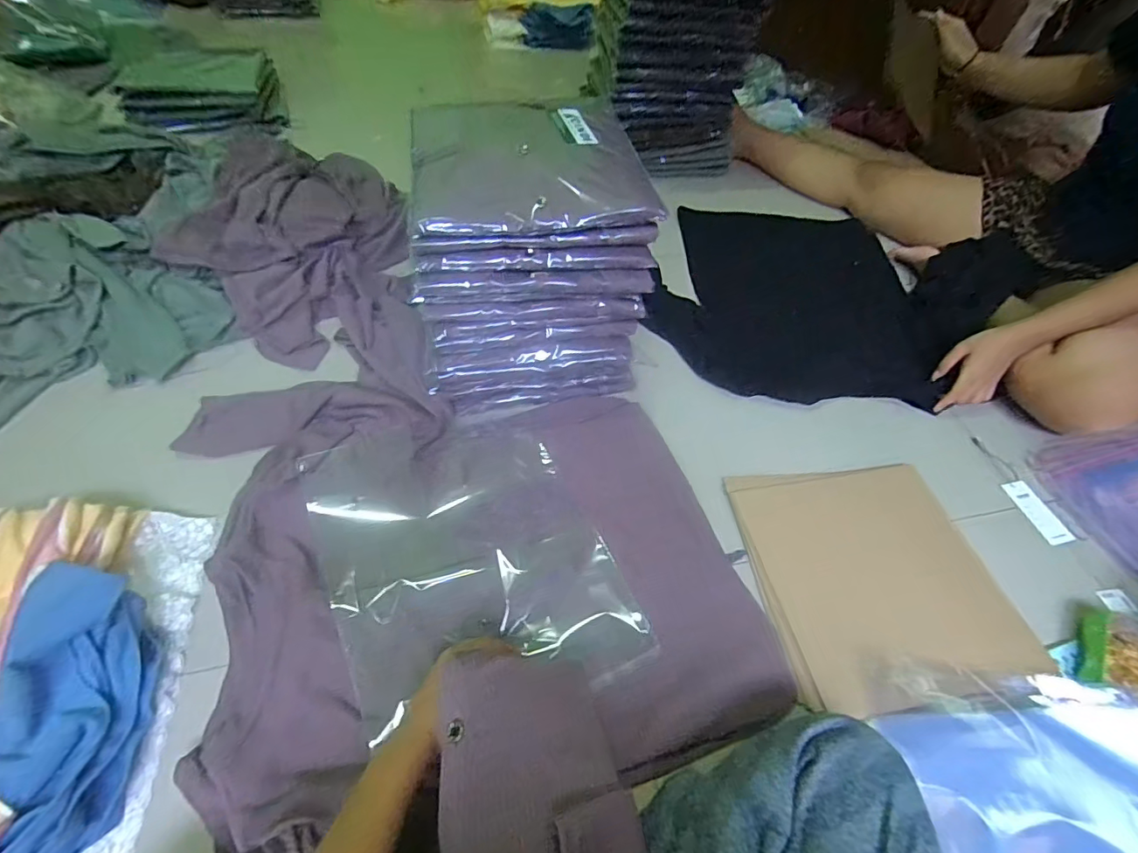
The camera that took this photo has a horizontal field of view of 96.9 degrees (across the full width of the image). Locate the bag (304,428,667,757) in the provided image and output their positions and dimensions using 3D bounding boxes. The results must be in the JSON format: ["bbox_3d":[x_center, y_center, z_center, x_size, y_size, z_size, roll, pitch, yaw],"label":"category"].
[{"bbox_3d":[-0.111,0.140,0.558,0.277,0.027,0.346,-18,57,-21],"label":"bag"}]

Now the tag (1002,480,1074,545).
[{"bbox_3d":[0.623,0.113,0.670,0.034,0.008,0.091,-23,57,6],"label":"tag"}]

